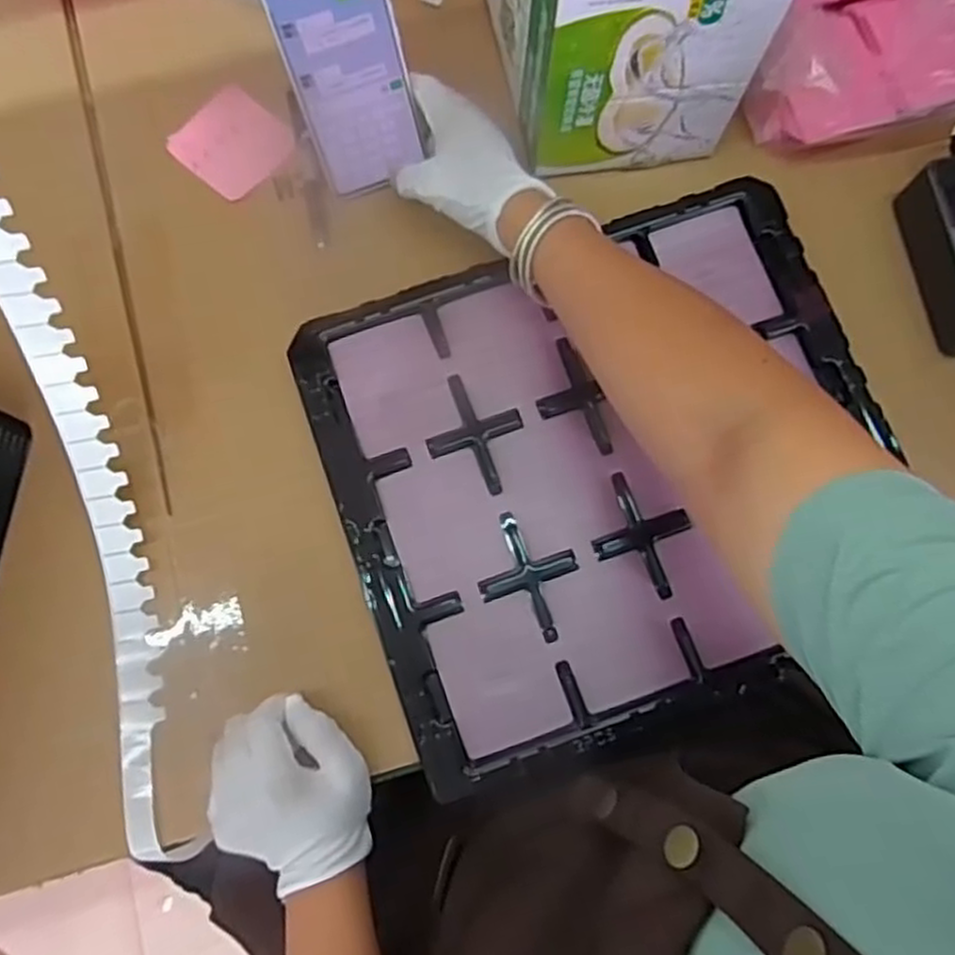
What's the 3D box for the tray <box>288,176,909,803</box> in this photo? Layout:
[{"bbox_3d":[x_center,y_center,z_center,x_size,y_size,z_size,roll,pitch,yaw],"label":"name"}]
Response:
[{"bbox_3d":[0.097,0.005,0.517,0.370,0.030,0.360,-18,80,-4],"label":"tray"}]

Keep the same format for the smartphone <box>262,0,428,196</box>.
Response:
[{"bbox_3d":[-0.088,-0.277,0.509,0.077,0.158,0.008,-19,46,-4],"label":"smartphone"}]

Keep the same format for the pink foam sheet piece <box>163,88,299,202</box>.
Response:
[{"bbox_3d":[-0.188,-0.258,0.579,0.079,0.004,0.074,41,82,7],"label":"pink foam sheet piece"}]

